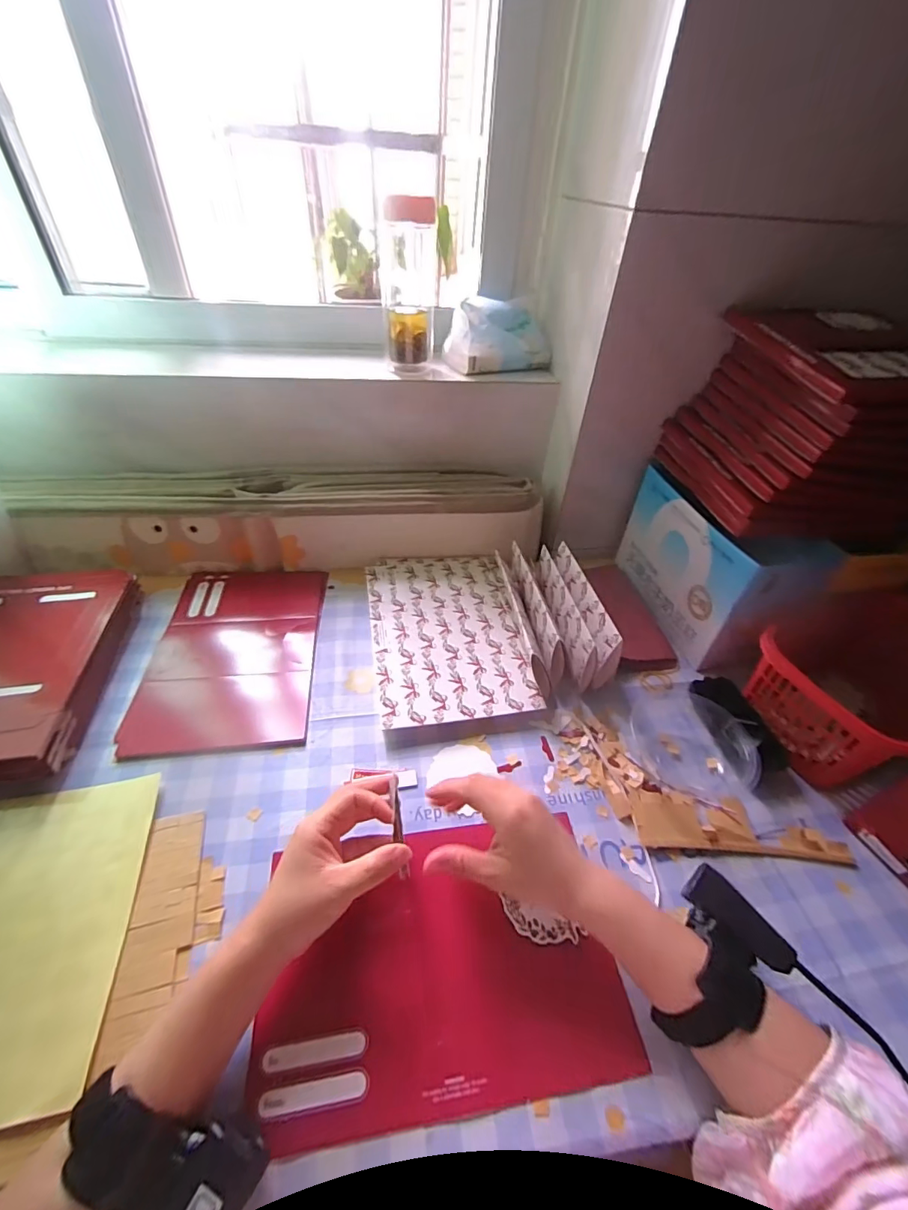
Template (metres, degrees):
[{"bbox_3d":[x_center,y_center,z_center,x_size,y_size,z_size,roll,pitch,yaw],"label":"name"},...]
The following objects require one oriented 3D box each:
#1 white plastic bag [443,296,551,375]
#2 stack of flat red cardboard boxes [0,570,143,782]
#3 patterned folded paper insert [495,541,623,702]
[{"bbox_3d":[0.062,-0.370,0.650,0.134,0.072,0.077,-21,49,-25],"label":"white plastic bag"},{"bbox_3d":[-0.483,0.063,0.498,0.215,0.039,0.267,-5,44,-10],"label":"stack of flat red cardboard boxes"},{"bbox_3d":[0.116,0.010,0.570,0.094,0.069,0.183,-6,44,-11],"label":"patterned folded paper insert"}]

